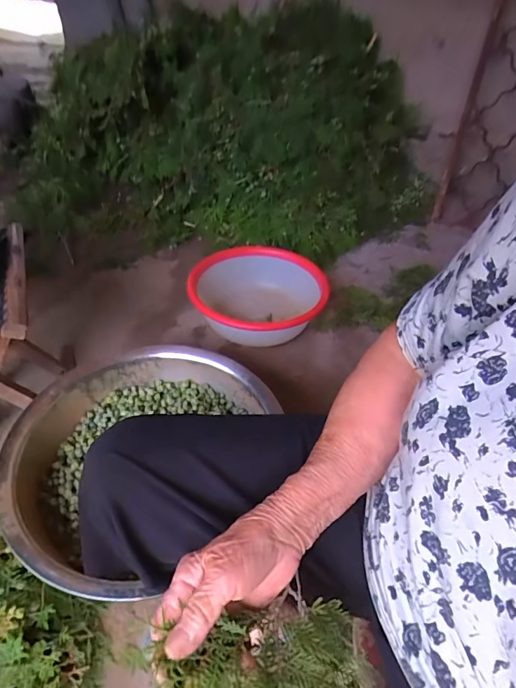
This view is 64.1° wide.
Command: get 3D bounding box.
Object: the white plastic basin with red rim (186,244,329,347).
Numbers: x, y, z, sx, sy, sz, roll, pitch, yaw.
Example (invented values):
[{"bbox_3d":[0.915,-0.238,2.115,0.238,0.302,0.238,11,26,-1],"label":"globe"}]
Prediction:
[{"bbox_3d":[-0.001,-0.121,1.109,0.327,0.125,0.328,2,43,-1],"label":"white plastic basin with red rim"}]

